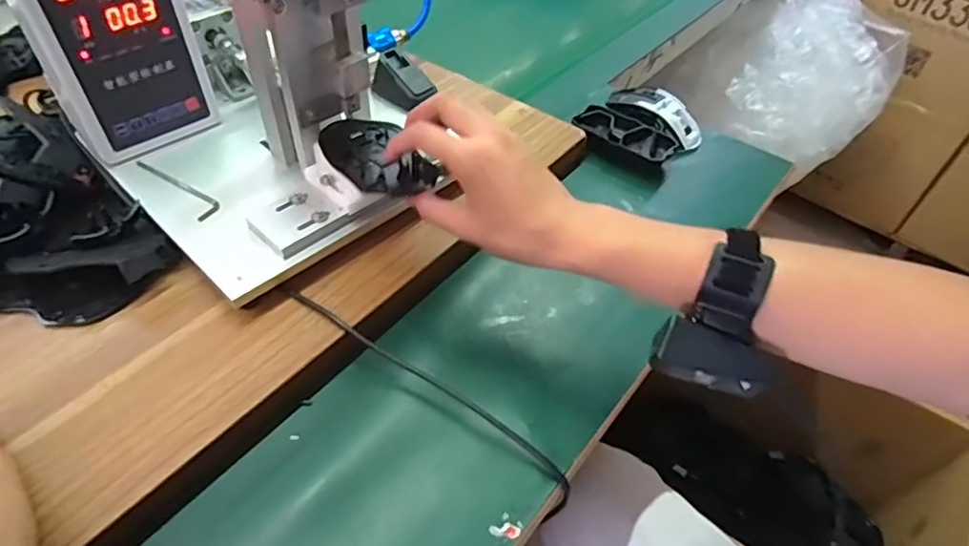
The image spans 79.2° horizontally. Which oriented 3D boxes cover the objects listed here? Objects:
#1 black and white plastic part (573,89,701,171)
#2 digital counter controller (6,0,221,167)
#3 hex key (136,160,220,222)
[{"bbox_3d":[0.171,-0.162,0.654,0.111,0.035,0.118,37,55,26],"label":"black and white plastic part"},{"bbox_3d":[-0.302,-0.192,0.477,0.064,0.175,0.110,37,55,26],"label":"digital counter controller"},{"bbox_3d":[-0.260,-0.075,0.496,0.109,0.004,0.022,34,54,24],"label":"hex key"}]

